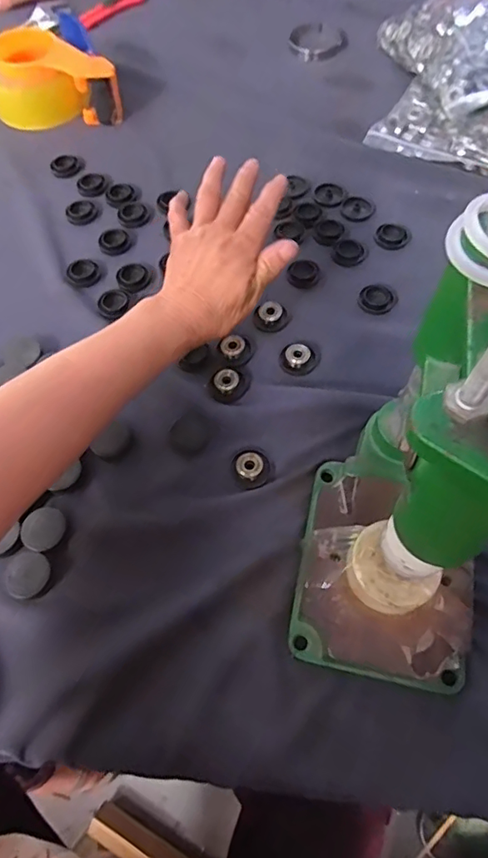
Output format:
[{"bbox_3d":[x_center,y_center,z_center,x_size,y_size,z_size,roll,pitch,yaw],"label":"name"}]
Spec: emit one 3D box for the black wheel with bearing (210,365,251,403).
[{"bbox_3d":[-0.012,-0.039,0.445,0.036,0.012,0.030,-13,63,-6],"label":"black wheel with bearing"}]

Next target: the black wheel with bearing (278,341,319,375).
[{"bbox_3d":[0.051,-0.065,0.456,0.034,0.015,0.028,-13,63,-6],"label":"black wheel with bearing"}]

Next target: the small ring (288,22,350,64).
[{"bbox_3d":[0.102,-0.529,0.698,0.079,0.014,0.071,4,63,2],"label":"small ring"}]

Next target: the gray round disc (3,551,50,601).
[{"bbox_3d":[-0.159,0.107,0.373,0.030,0.004,0.033,0,63,0],"label":"gray round disc"}]

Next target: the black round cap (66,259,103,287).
[{"bbox_3d":[-0.160,-0.157,0.510,0.032,0.010,0.032,0,63,0],"label":"black round cap"}]

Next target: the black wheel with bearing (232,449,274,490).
[{"bbox_3d":[0.007,0.031,0.407,0.031,0.011,0.033,0,63,0],"label":"black wheel with bearing"}]

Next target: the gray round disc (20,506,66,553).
[{"bbox_3d":[-0.153,0.077,0.389,0.028,0.008,0.033,30,67,15],"label":"gray round disc"}]

